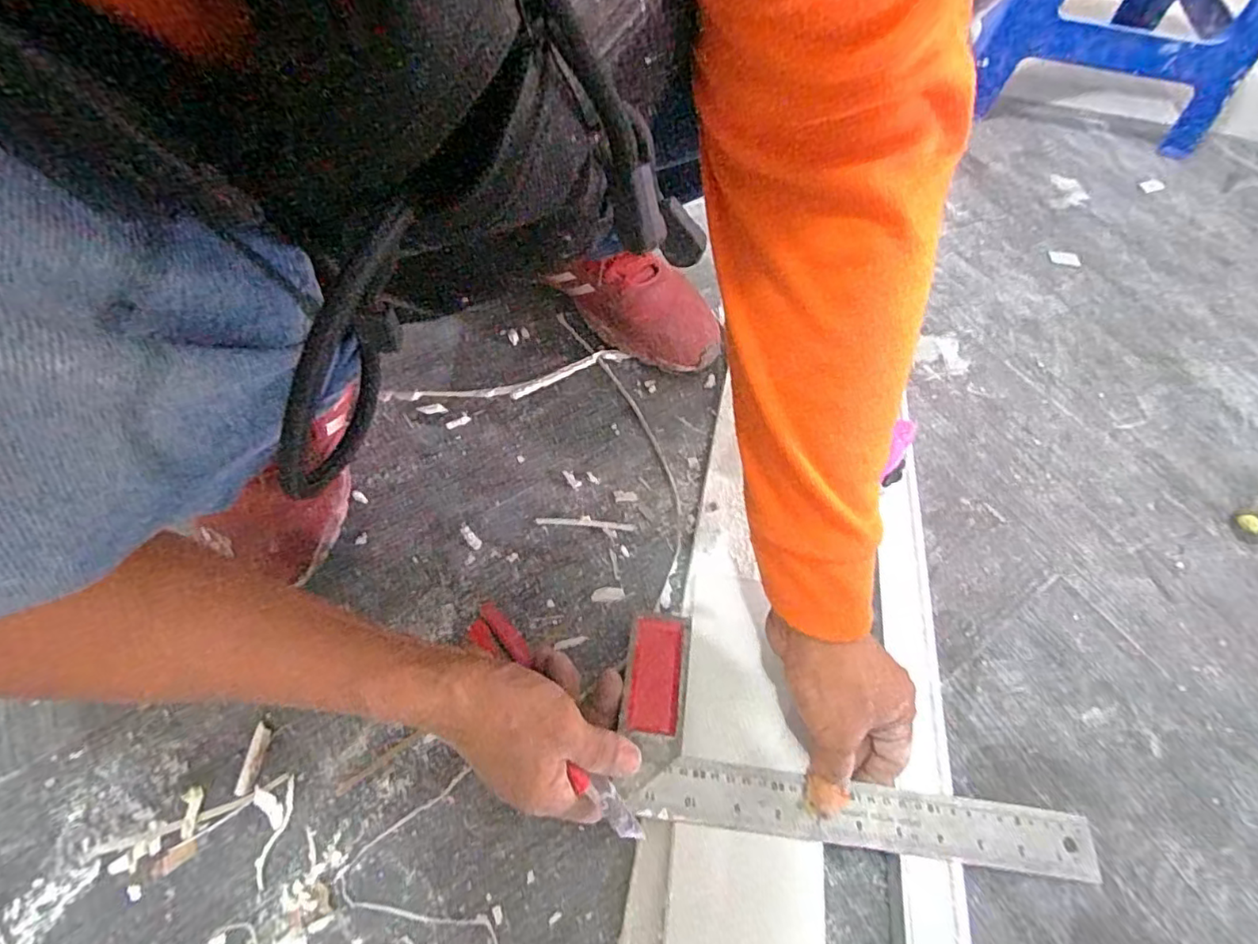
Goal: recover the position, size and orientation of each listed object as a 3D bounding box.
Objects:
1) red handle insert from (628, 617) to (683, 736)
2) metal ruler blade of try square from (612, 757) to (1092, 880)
[{"bbox_3d":[0.018,0.136,0.404,0.031,0.007,0.074,8,60,0],"label":"red handle insert"},{"bbox_3d":[0.145,0.213,0.371,0.280,0.005,0.035,8,59,0],"label":"metal ruler blade of try square"}]

